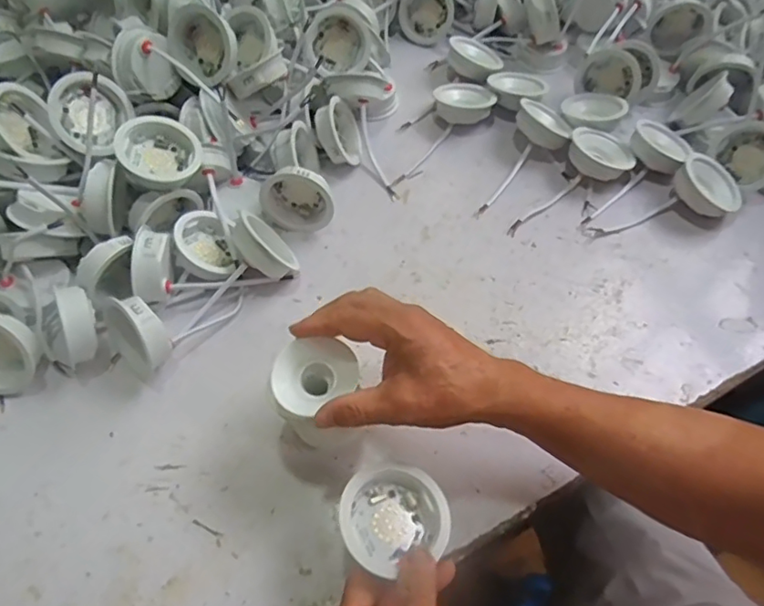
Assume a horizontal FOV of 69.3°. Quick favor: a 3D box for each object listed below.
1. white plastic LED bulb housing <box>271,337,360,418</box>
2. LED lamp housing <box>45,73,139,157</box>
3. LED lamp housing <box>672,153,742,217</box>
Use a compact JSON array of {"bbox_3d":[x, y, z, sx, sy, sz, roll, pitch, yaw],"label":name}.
[{"bbox_3d":[-0.047,0.053,0.384,0.055,0.037,0.046,-33,64,-19],"label":"white plastic LED bulb housing"},{"bbox_3d":[-0.271,-0.175,0.519,0.038,0.075,0.070,6,34,43],"label":"LED lamp housing"},{"bbox_3d":[0.341,-0.121,0.579,0.066,0.033,0.059,34,64,19],"label":"LED lamp housing"}]

